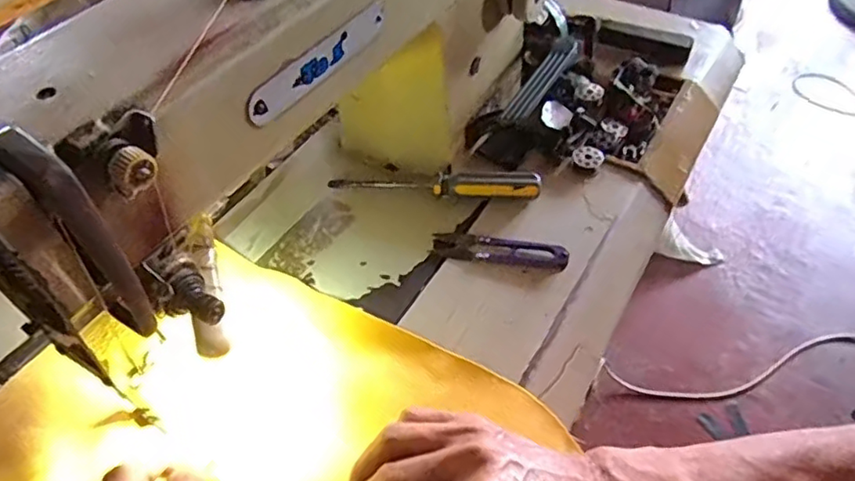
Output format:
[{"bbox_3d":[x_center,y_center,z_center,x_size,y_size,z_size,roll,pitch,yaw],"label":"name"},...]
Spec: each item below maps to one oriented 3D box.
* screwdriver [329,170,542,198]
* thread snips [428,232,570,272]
[{"bbox_3d":[0.005,-0.045,0.488,0.167,0.020,0.021,5,49,7],"label":"screwdriver"},{"bbox_3d":[0.053,0.008,0.453,0.099,0.010,0.022,8,49,10],"label":"thread snips"}]

